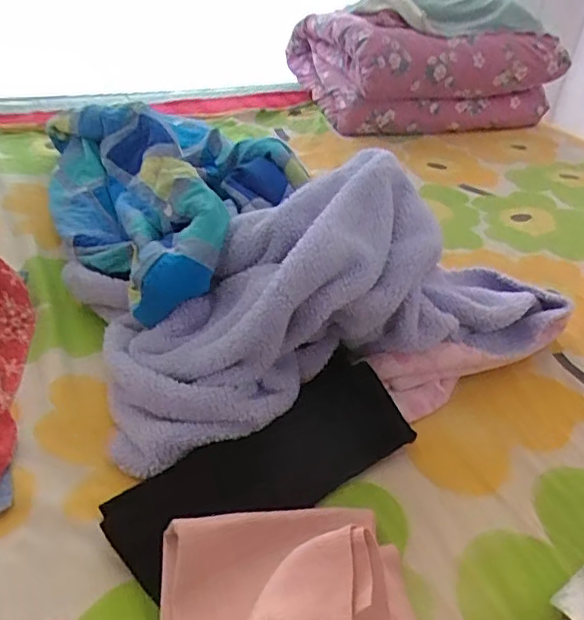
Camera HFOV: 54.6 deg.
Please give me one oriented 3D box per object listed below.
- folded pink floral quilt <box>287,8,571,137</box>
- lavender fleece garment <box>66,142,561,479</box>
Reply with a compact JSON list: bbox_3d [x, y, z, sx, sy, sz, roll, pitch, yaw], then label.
[{"bbox_3d":[0.398,-0.714,1.655,0.680,0.315,0.371,-10,40,-19],"label":"folded pink floral quilt"},{"bbox_3d":[0.039,-0.055,0.788,0.615,0.237,0.347,-14,41,-23],"label":"lavender fleece garment"}]

